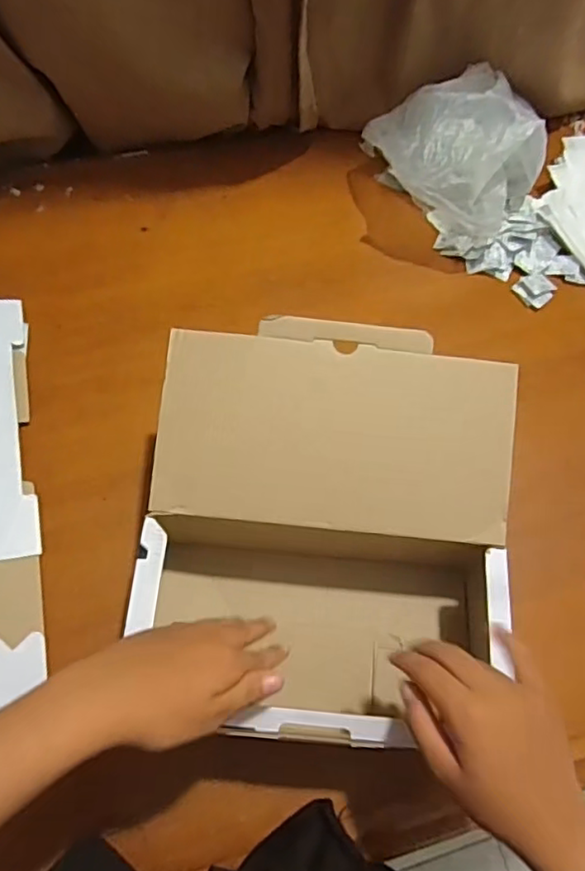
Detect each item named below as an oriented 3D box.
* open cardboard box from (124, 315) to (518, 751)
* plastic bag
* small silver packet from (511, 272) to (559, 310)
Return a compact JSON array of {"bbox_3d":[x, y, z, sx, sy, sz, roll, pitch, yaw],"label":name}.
[{"bbox_3d":[0.027,0.070,0.497,0.270,0.146,0.275,5,70,1],"label":"open cardboard box"},{"bbox_3d":[0.181,-0.314,0.690,0.167,0.139,0.175,-34,67,-17],"label":"plastic bag"},{"bbox_3d":[0.280,-0.169,0.699,0.044,0.006,0.041,-36,68,-18],"label":"small silver packet"}]

